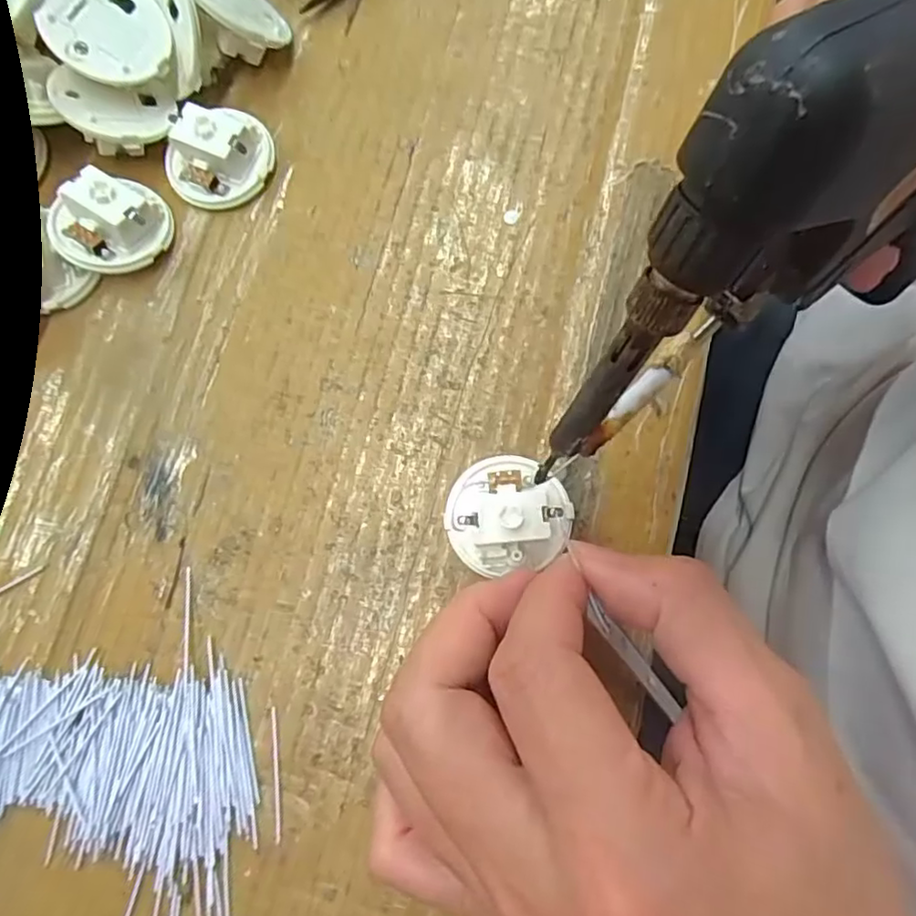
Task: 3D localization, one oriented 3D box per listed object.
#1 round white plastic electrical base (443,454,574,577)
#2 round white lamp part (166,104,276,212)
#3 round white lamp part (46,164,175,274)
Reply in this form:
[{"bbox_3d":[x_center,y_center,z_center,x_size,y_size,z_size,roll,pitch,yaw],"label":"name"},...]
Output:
[{"bbox_3d":[0.015,0.016,0.186,0.036,0.014,0.034,-6,79,-2],"label":"round white plastic electrical base"},{"bbox_3d":[-0.084,-0.106,0.212,0.037,0.016,0.031,-25,80,-5],"label":"round white lamp part"},{"bbox_3d":[-0.117,-0.079,0.206,0.036,0.020,0.028,-40,82,-8],"label":"round white lamp part"}]

